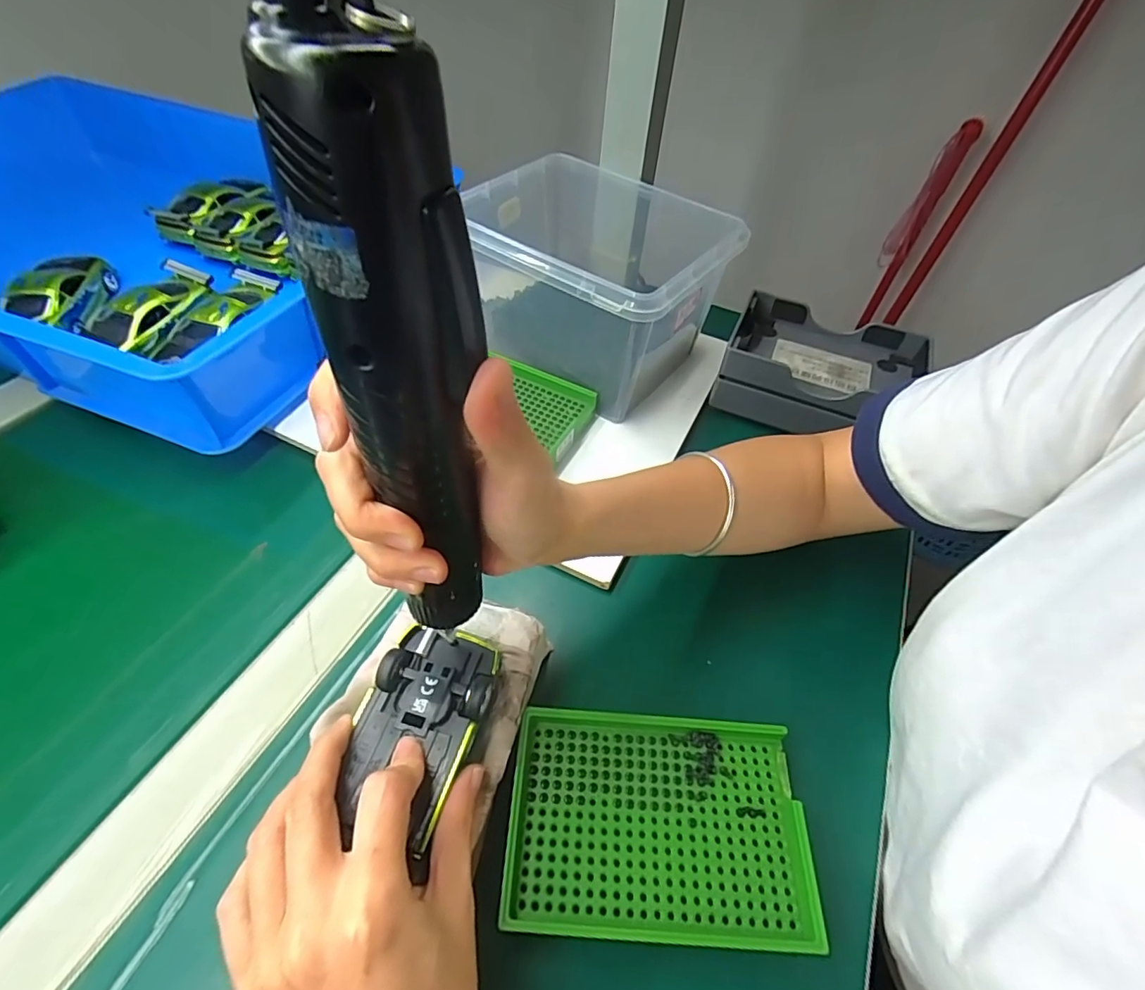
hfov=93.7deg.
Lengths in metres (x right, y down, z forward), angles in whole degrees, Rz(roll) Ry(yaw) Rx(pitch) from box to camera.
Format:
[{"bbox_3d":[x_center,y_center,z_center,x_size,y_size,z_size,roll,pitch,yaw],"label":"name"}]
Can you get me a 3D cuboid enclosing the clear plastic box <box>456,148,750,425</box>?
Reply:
[{"bbox_3d":[0.016,-0.183,0.453,0.207,0.114,0.181,31,55,20],"label":"clear plastic box"}]

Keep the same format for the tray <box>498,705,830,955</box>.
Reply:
[{"bbox_3d":[0.041,0.157,0.258,0.137,0.023,0.089,5,50,0],"label":"tray"}]

